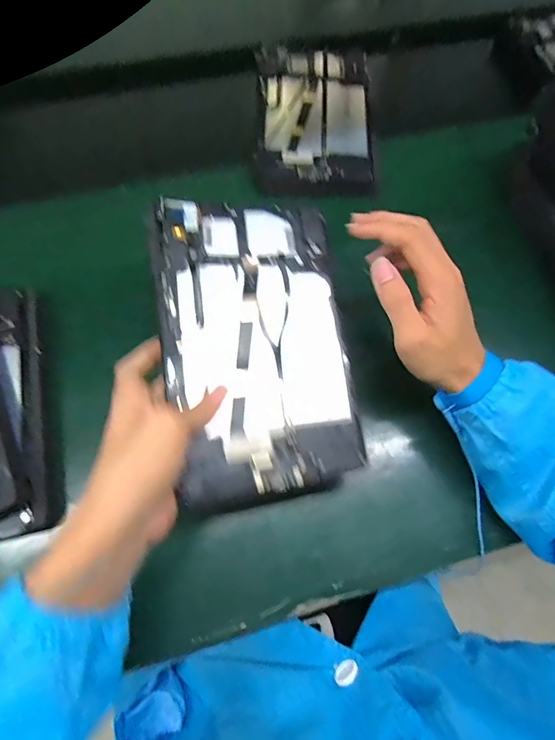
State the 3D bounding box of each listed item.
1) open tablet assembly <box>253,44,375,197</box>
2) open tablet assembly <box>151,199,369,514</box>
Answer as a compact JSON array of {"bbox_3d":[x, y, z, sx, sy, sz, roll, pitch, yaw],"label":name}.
[{"bbox_3d":[0.050,-0.339,0.533,0.150,0.027,0.257,1,69,-2],"label":"open tablet assembly"},{"bbox_3d":[-0.015,-0.024,0.334,0.150,0.009,0.244,-6,79,-16],"label":"open tablet assembly"}]

